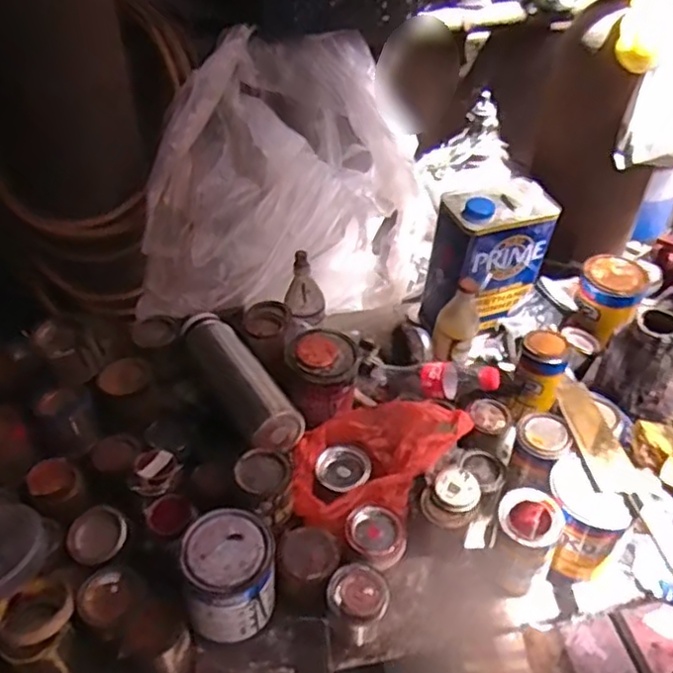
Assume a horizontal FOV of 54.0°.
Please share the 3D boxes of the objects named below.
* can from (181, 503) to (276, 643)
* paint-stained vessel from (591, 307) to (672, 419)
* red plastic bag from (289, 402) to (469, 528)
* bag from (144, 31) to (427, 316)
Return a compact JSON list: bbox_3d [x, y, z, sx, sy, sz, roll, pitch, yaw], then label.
[{"bbox_3d":[-0.119,0.270,0.760,0.097,0.111,0.102,-3,42,3],"label":"can"},{"bbox_3d":[0.439,0.039,0.968,0.095,0.147,0.076,26,50,30],"label":"paint-stained vessel"},{"bbox_3d":[0.044,0.155,0.881,0.233,0.093,0.157,-30,48,-25],"label":"red plastic bag"},{"bbox_3d":[-0.082,-0.249,1.209,0.468,0.395,0.576,0,42,5],"label":"bag"}]

